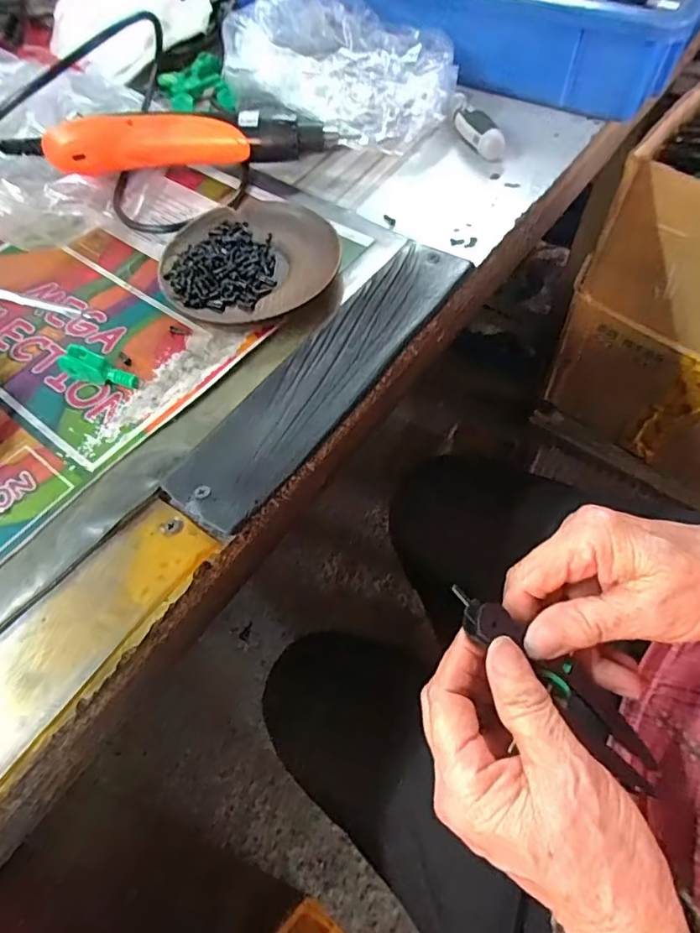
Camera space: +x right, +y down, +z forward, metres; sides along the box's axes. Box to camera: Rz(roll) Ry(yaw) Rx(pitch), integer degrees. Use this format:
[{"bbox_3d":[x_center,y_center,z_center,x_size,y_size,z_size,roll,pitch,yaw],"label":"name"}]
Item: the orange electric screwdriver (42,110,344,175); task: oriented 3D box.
[{"bbox_3d":[-0.123,-0.240,0.405,0.217,0.041,0.032,1,58,4],"label":"orange electric screwdriver"}]

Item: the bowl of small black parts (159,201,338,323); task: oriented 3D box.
[{"bbox_3d":[-0.068,-0.136,0.352,0.111,0.017,0.111,-2,58,3],"label":"bowl of small black parts"}]

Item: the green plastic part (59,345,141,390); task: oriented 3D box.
[{"bbox_3d":[-0.145,-0.055,0.308,0.043,0.018,0.018,23,62,17],"label":"green plastic part"}]

